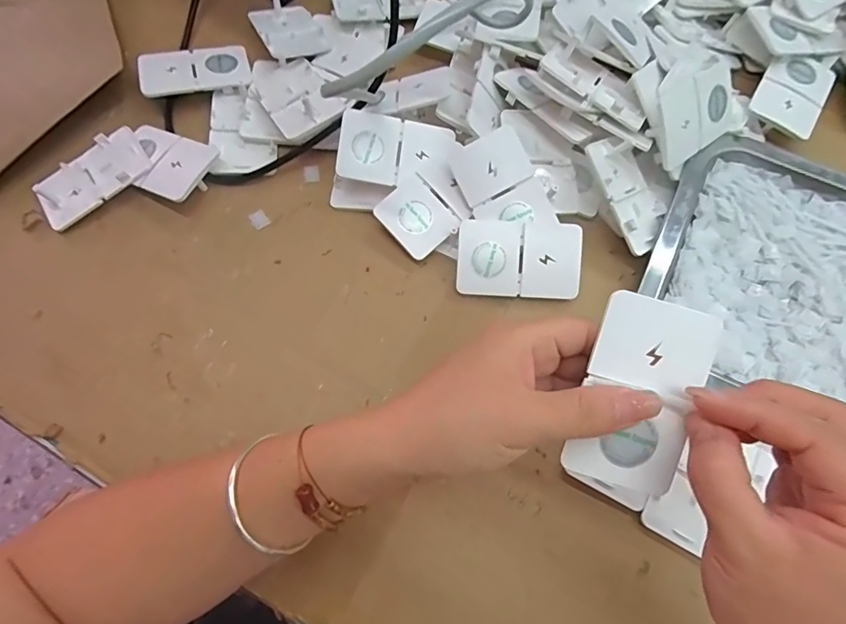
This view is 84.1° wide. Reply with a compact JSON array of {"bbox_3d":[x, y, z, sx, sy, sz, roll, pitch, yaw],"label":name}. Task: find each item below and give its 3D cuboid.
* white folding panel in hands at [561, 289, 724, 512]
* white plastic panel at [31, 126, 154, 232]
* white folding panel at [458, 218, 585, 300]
[{"bbox_3d":[0.098,0.040,0.213,0.050,0.004,0.090,17,92,3],"label":"white folding panel in hands"},{"bbox_3d":[-0.252,-0.104,0.357,0.084,0.015,0.053,-37,74,-11],"label":"white plastic panel"},{"bbox_3d":[0.068,-0.037,0.333,0.085,0.007,0.052,2,93,0],"label":"white folding panel"}]

